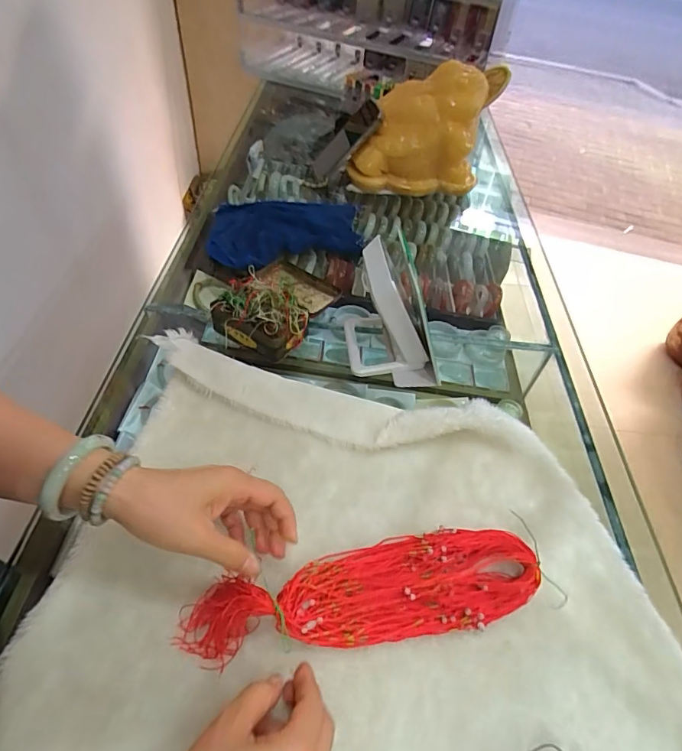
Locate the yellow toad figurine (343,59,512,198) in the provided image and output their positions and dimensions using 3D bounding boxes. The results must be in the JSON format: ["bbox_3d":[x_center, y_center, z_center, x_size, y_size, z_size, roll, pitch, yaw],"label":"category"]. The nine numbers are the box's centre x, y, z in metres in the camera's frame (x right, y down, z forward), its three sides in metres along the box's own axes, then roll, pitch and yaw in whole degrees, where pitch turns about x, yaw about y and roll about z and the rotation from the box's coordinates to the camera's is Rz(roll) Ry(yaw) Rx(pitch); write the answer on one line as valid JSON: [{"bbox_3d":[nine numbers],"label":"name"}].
[{"bbox_3d":[0.153,-0.443,0.829,0.258,0.173,0.139,5,49,-1],"label":"yellow toad figurine"}]

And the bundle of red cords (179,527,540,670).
[{"bbox_3d":[0.020,0.174,0.371,0.283,0.042,0.075,-6,50,-9],"label":"bundle of red cords"}]

